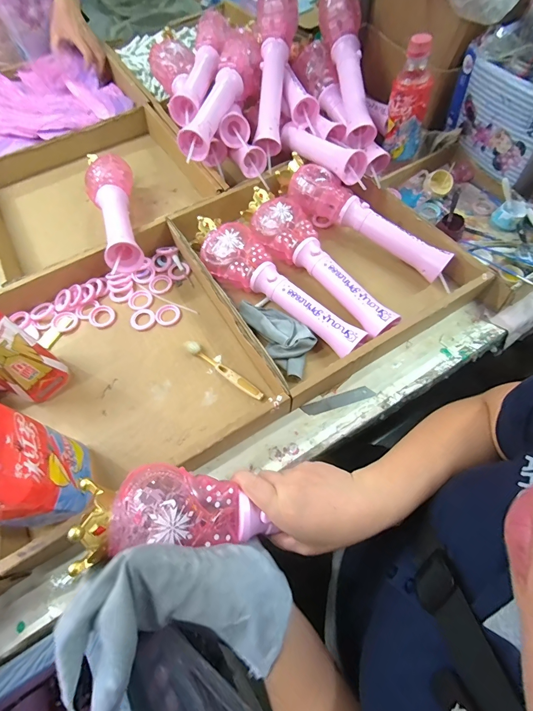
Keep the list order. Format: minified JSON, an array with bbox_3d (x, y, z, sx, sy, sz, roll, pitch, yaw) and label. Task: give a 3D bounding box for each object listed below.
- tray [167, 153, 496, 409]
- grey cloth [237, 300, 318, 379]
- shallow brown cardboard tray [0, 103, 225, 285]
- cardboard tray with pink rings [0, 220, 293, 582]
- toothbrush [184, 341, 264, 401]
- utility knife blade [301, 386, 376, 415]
[{"bbox_3d":[0.078,-0.163,0.527,0.343,0.074,0.379,-30,66,-12],"label":"tray"},{"bbox_3d":[0.018,-0.032,0.482,0.062,0.031,0.130,-37,68,-15],"label":"grey cloth"},{"bbox_3d":[-0.320,-0.312,0.623,0.378,0.086,0.340,-30,70,-12],"label":"shallow brown cardboard tray"},{"bbox_3d":[-0.226,0.005,0.466,0.376,0.054,0.398,-29,66,-12],"label":"cardboard tray with pink rings"},{"bbox_3d":[-0.060,0.019,0.469,0.137,0.013,0.016,34,69,17],"label":"toothbrush"},{"bbox_3d":[0.096,0.061,0.456,0.097,0.004,0.017,-16,64,-6],"label":"utility knife blade"}]

